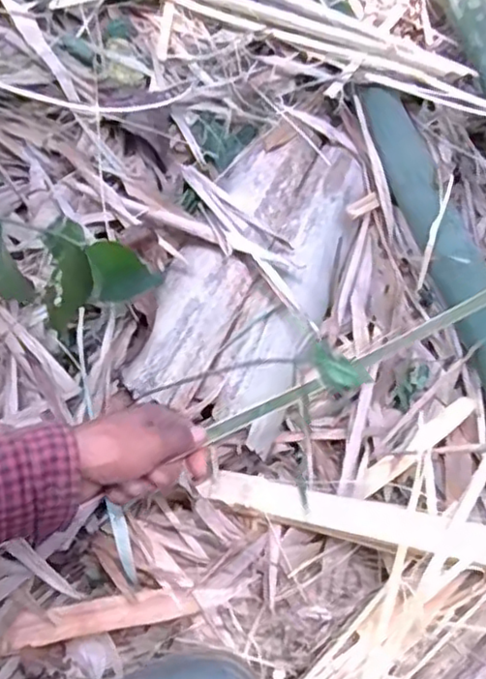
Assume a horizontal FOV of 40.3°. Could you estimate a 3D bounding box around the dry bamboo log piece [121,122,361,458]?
[{"bbox_3d":[0.019,-0.091,0.718,0.165,0.047,0.411,18,62,10],"label":"dry bamboo log piece"}]

